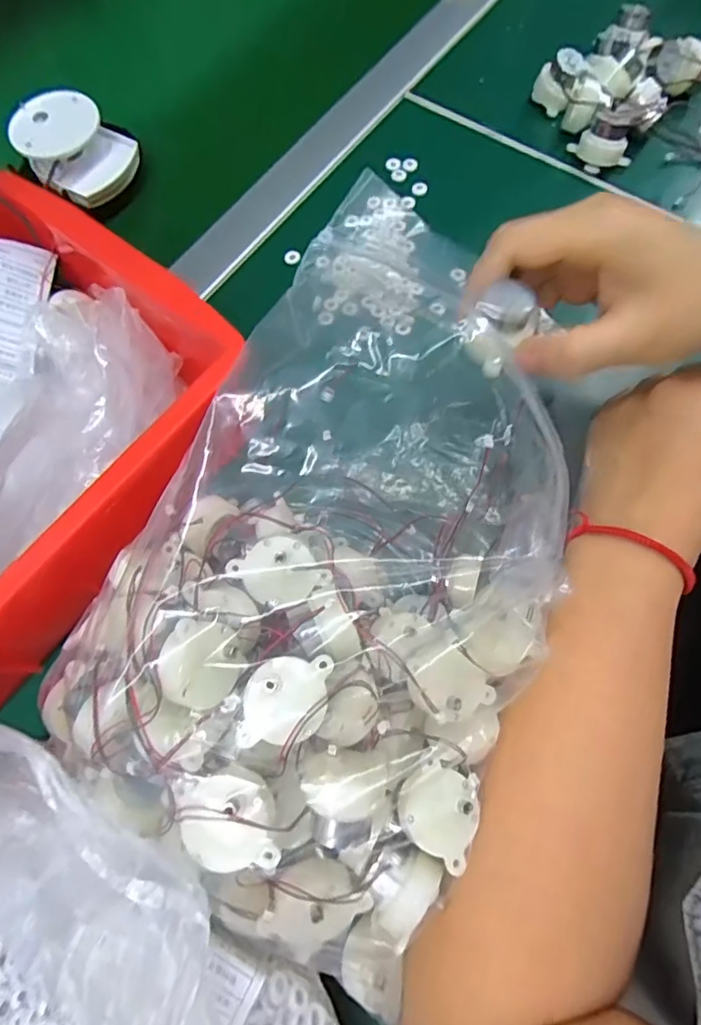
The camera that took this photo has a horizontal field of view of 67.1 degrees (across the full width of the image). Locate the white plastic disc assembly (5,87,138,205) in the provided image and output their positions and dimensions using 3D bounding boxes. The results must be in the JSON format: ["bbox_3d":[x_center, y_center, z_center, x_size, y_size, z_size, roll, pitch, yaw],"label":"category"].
[{"bbox_3d":[-0.202,-0.267,0.385,0.075,0.035,0.063,29,77,13],"label":"white plastic disc assembly"}]

